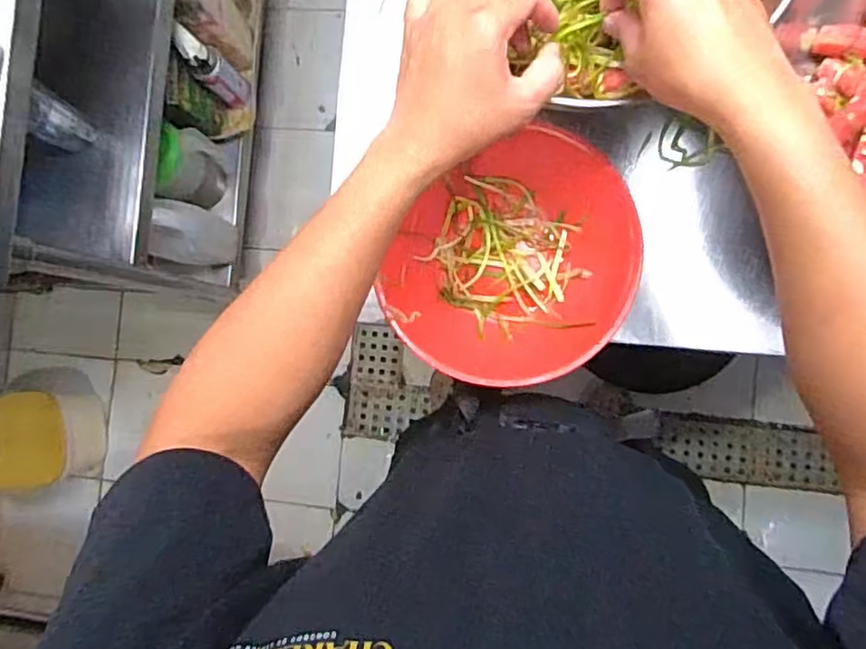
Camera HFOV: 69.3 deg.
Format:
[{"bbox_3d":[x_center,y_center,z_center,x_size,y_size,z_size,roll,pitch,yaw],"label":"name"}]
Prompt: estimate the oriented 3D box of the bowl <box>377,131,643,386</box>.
[{"bbox_3d":[0.070,-0.051,0.549,0.222,0.064,0.199,-43,82,4],"label":"bowl"}]

